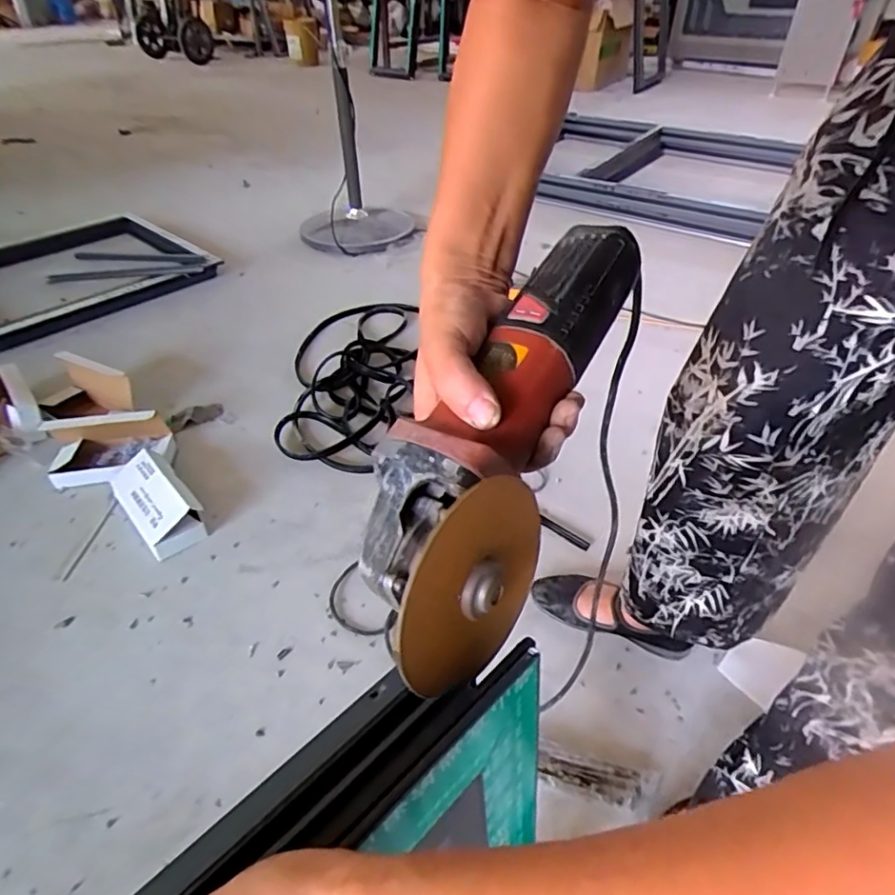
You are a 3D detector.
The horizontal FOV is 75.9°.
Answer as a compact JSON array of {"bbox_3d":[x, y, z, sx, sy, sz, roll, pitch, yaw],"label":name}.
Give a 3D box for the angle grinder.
[{"bbox_3d":[0.031,-0.017,0.303,0.083,0.084,0.274,18,64,21],"label":"angle grinder"}]

